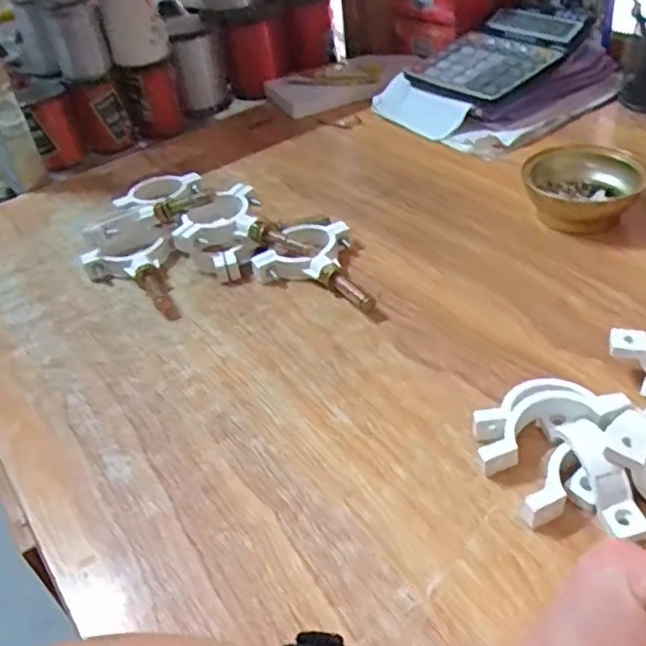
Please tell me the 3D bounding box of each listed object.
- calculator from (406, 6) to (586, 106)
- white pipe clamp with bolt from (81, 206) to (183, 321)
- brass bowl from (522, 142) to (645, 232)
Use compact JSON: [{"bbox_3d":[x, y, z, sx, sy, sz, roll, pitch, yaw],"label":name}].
[{"bbox_3d":[0.194,-0.301,0.745,0.165,0.023,0.132,-42,49,-18],"label":"calculator"},{"bbox_3d":[-0.159,-0.044,0.546,0.073,0.035,0.125,-19,40,-13],"label":"white pipe clamp with bolt"},{"bbox_3d":[0.217,-0.109,0.556,0.088,0.052,0.081,-5,39,4],"label":"brass bowl"}]

